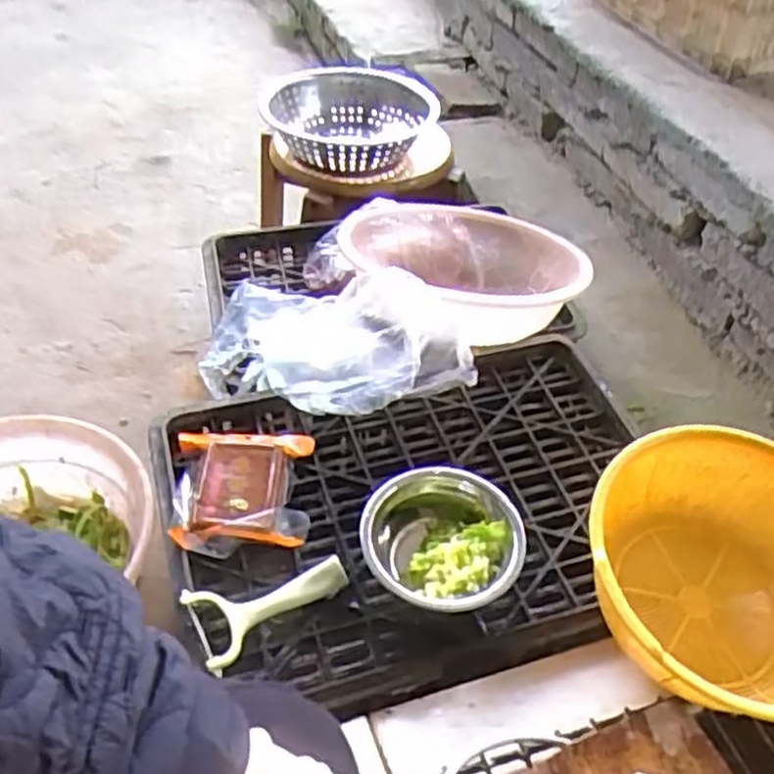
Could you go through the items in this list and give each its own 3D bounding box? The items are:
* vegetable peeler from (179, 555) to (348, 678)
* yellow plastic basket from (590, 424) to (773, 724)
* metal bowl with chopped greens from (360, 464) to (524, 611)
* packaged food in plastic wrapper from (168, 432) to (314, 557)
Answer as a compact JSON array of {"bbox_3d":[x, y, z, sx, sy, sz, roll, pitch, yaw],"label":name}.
[{"bbox_3d":[-0.100,0.178,0.651,0.130,0.021,0.058,-21,49,-21],"label":"vegetable peeler"},{"bbox_3d":[0.273,0.161,0.622,0.219,0.124,0.222,1,45,-1],"label":"yellow plastic basket"},{"bbox_3d":[0.049,0.139,0.673,0.136,0.051,0.129,1,45,-1],"label":"metal bowl with chopped greens"},{"bbox_3d":[-0.134,0.095,0.724,0.127,0.036,0.145,-4,45,-6],"label":"packaged food in plastic wrapper"}]

